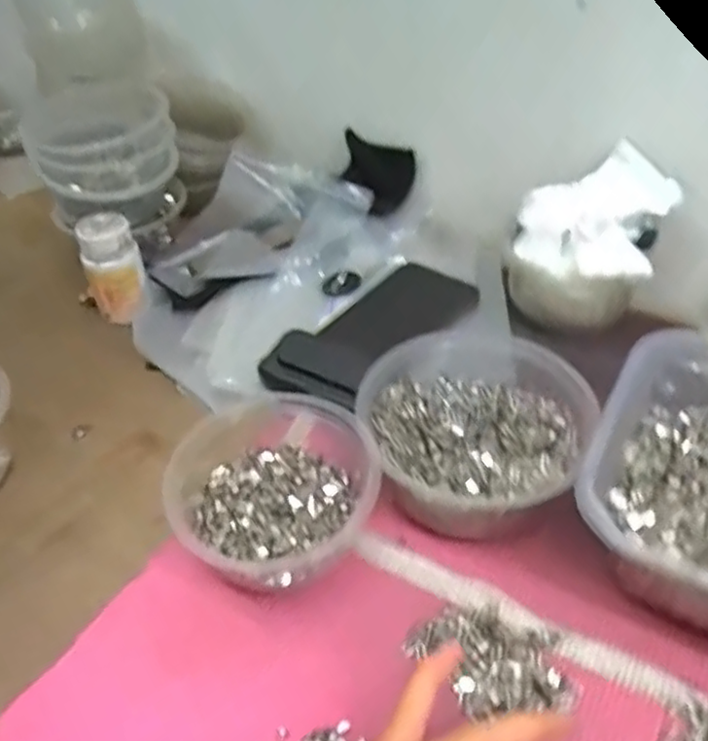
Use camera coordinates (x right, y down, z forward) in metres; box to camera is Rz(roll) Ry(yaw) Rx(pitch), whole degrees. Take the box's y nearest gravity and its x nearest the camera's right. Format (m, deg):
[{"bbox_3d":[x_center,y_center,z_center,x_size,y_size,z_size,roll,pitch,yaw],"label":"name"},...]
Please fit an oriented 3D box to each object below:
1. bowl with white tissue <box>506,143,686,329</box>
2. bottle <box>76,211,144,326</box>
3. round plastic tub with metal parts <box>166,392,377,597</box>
[{"bbox_3d":[0.184,-0.103,0.556,0.106,0.090,0.146,18,46,20],"label":"bowl with white tissue"},{"bbox_3d":[-0.195,-0.083,0.575,0.046,0.074,0.042,-17,44,-16],"label":"bottle"},{"bbox_3d":[-0.039,0.072,0.408,0.108,0.060,0.110,-1,42,1],"label":"round plastic tub with metal parts"}]

